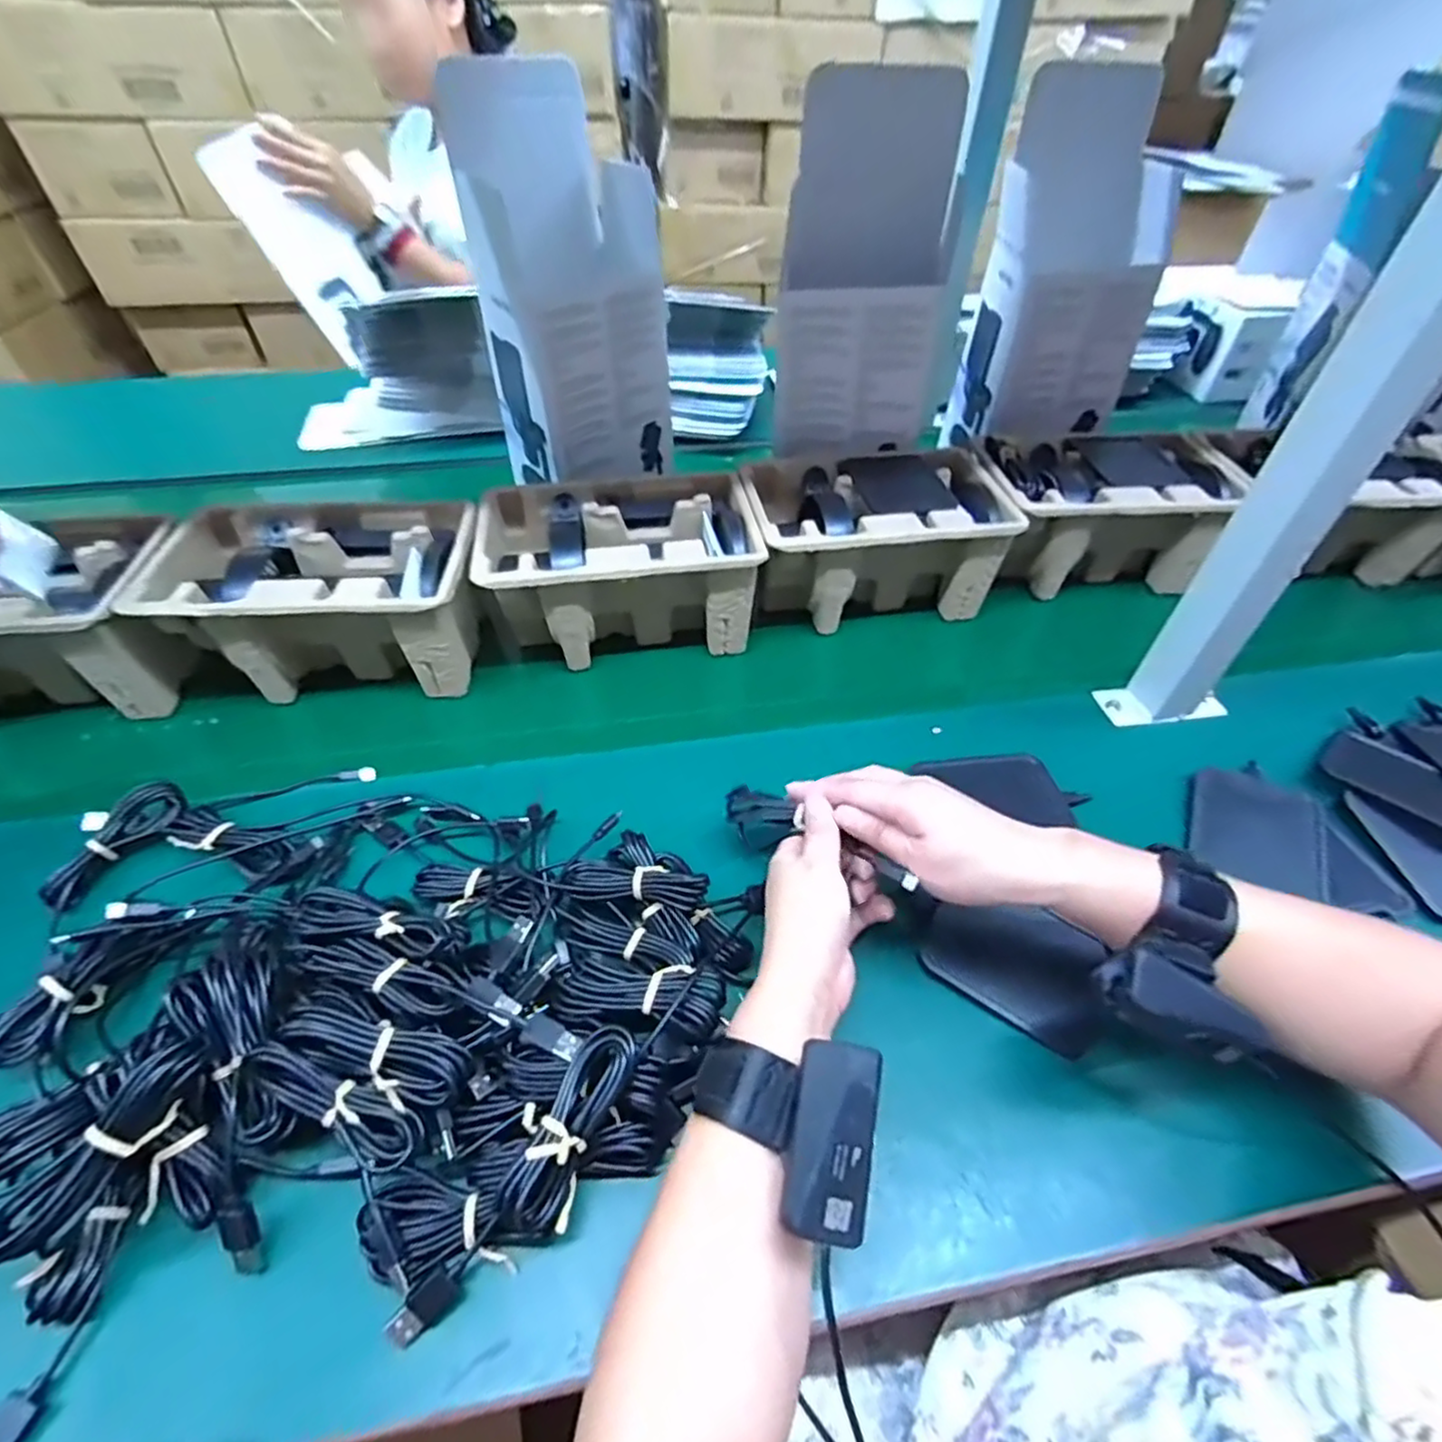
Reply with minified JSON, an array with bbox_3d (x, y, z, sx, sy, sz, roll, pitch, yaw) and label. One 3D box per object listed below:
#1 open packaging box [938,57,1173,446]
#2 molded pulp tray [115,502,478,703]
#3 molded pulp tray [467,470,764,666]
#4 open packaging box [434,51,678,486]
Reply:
[{"bbox_3d":[0.348,-0.452,0.696,0.176,0.301,0.138,12,47,17],"label":"open packaging box"},{"bbox_3d":[-0.308,-0.096,0.557,0.225,0.115,0.146,-9,45,-4],"label":"molded pulp tray"},{"bbox_3d":[-0.081,-0.130,0.593,0.219,0.113,0.140,-9,45,-4],"label":"molded pulp tray"},{"bbox_3d":[-0.144,-0.410,0.665,0.172,0.311,0.128,-36,52,-27],"label":"open packaging box"}]

